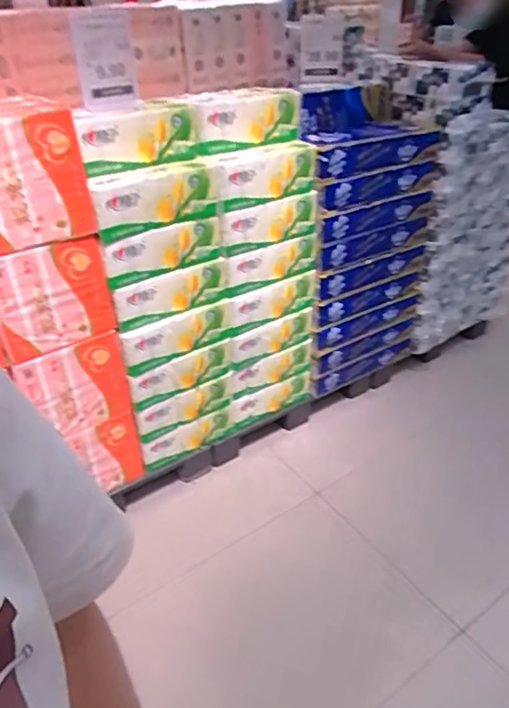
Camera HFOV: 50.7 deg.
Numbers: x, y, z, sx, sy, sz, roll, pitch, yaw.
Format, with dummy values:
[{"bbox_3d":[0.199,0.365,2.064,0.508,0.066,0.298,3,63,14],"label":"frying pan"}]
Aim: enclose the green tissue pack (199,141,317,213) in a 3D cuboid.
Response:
[{"bbox_3d":[0.034,-0.545,1.617,0.385,0.140,0.111,-23,40,-29],"label":"green tissue pack"}]

